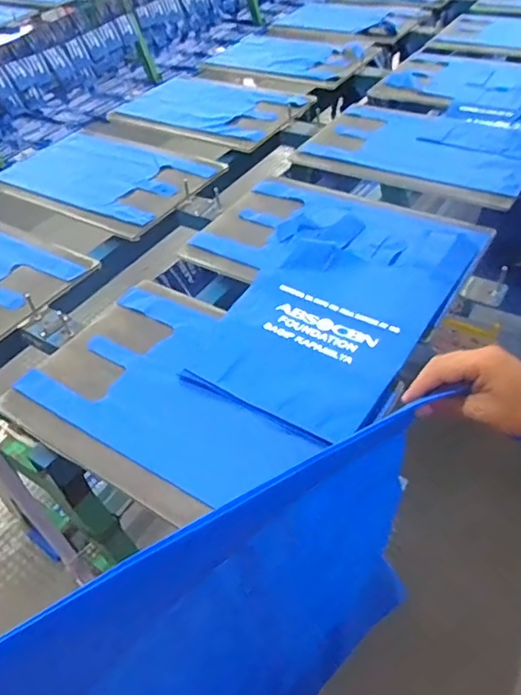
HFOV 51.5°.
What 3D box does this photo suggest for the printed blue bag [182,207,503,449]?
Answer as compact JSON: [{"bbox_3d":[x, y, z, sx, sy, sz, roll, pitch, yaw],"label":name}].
[{"bbox_3d":[0.143,-0.108,1.068,0.406,0.032,0.633,20,50,26],"label":"printed blue bag"}]

